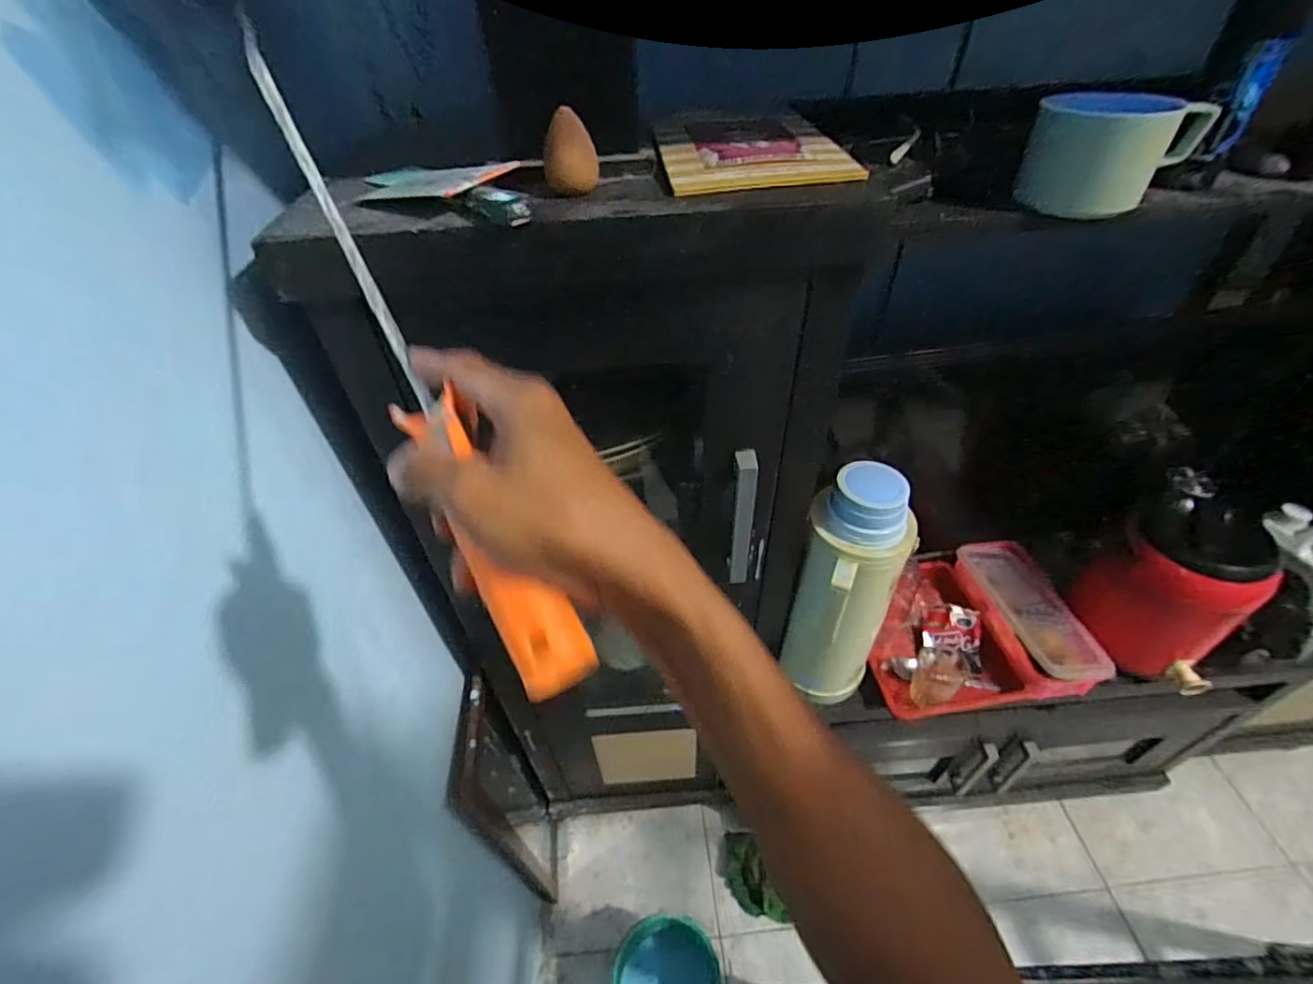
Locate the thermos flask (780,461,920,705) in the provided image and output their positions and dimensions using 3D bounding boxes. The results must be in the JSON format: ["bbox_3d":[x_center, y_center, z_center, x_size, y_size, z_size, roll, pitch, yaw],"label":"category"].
[{"bbox_3d":[0.241,0.148,0.741,0.117,0.382,0.128,19,48,21],"label":"thermos flask"}]

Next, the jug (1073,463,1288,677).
[{"bbox_3d":[0.792,0.138,0.875,0.214,0.289,0.177,-29,50,-24],"label":"jug"}]

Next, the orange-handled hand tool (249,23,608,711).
[{"bbox_3d":[-0.147,-0.112,0.291,0.030,0.021,0.464,-24,65,-20],"label":"orange-handled hand tool"}]

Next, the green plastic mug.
[{"bbox_3d":[0.379,-0.286,0.477,0.099,0.078,0.097,-28,49,-24],"label":"green plastic mug"}]

